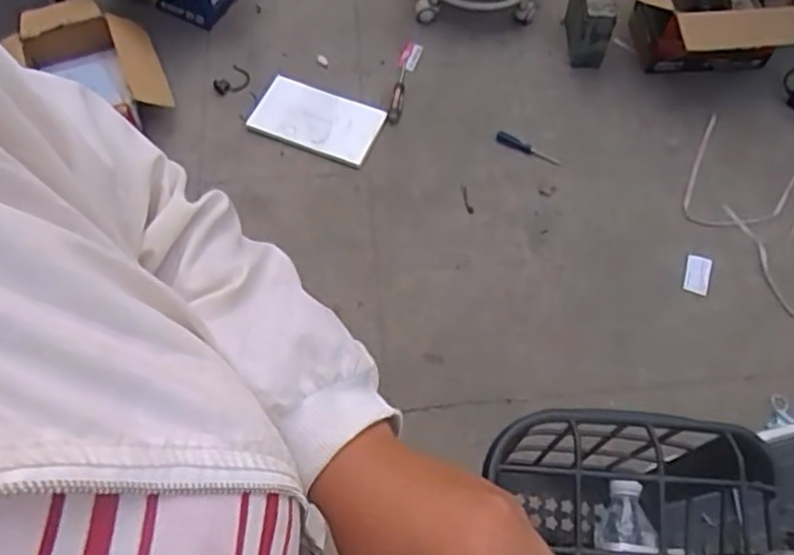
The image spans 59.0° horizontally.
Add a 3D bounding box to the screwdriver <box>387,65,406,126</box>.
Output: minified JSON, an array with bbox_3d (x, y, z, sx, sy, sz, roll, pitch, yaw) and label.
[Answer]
[{"bbox_3d":[0.005,-0.457,1.749,0.031,0.030,0.208,8,50,2],"label":"screwdriver"}]

